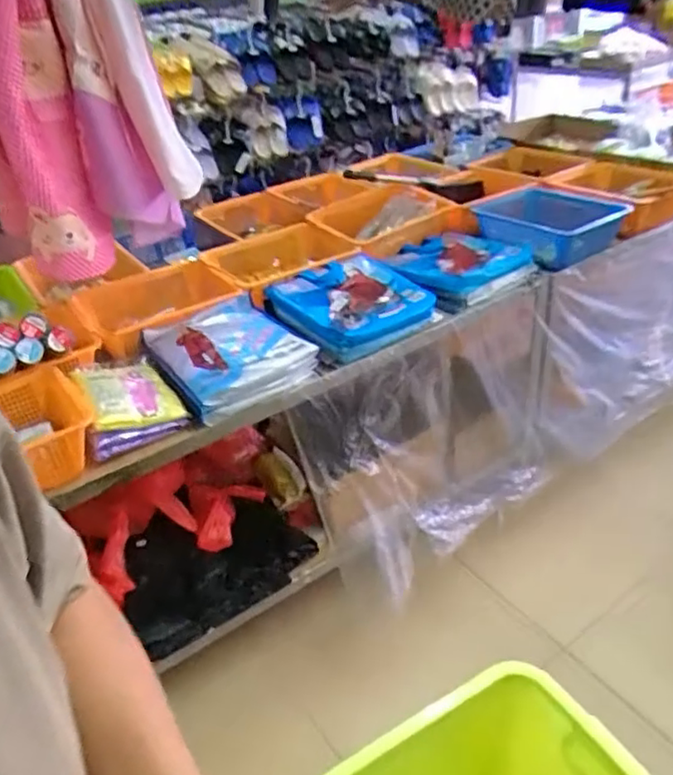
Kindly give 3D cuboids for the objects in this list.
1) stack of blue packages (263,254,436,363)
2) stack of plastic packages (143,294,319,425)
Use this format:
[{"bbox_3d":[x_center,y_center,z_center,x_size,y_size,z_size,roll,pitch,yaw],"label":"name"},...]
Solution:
[{"bbox_3d":[0.032,-0.222,1.601,0.324,0.089,0.330,-27,39,-28],"label":"stack of blue packages"},{"bbox_3d":[-0.256,-0.096,1.454,0.293,0.065,0.386,-25,38,-27],"label":"stack of plastic packages"}]

